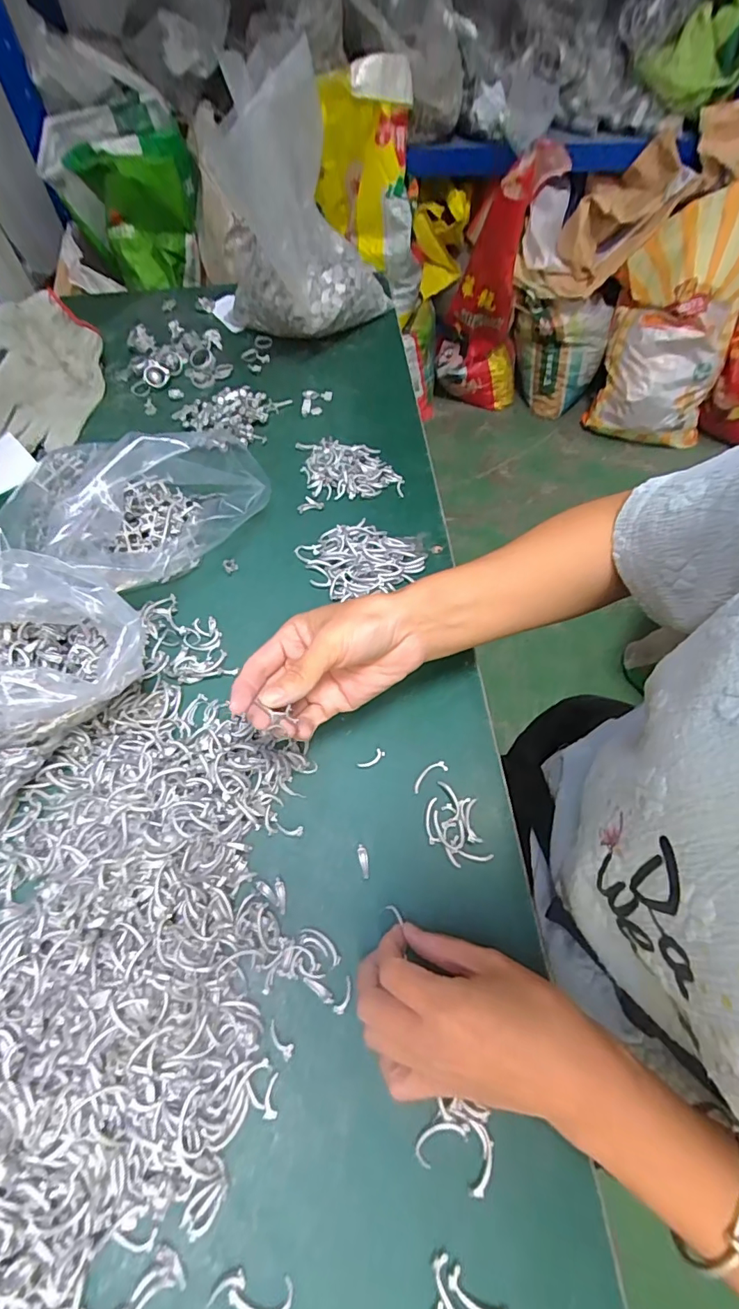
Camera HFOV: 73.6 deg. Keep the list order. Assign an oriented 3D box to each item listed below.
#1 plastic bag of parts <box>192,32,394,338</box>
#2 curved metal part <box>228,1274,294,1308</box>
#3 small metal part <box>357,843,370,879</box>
[{"bbox_3d":[-0.070,-0.449,0.516,0.192,0.217,0.115,-35,67,-16],"label":"plastic bag of parts"},{"bbox_3d":[-0.053,0.314,0.238,0.030,0.004,0.014,-6,63,-3],"label":"curved metal part"},{"bbox_3d":[-0.004,0.138,0.331,0.006,0.004,0.022,-13,63,-6],"label":"small metal part"}]

